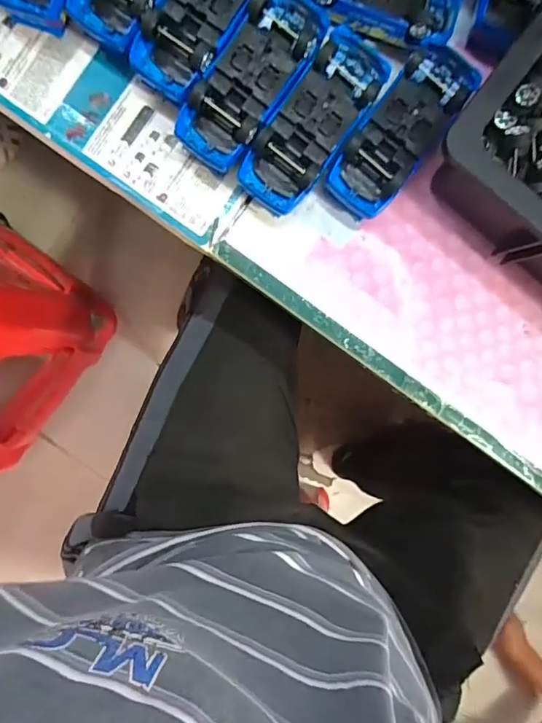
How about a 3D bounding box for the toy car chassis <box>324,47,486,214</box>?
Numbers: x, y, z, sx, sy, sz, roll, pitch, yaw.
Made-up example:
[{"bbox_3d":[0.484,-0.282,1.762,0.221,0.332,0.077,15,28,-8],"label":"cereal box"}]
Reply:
[{"bbox_3d":[0.100,-0.177,0.375,0.052,0.040,0.133,36,87,-5],"label":"toy car chassis"}]

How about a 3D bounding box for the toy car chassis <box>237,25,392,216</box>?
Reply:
[{"bbox_3d":[0.033,-0.177,0.370,0.056,0.041,0.136,34,87,-5],"label":"toy car chassis"}]

